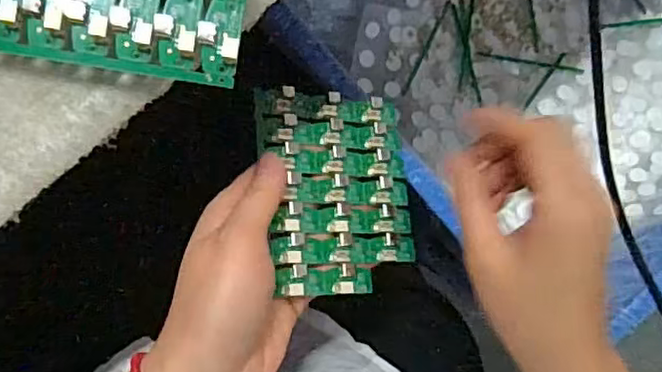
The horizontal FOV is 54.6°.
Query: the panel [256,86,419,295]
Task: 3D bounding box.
[{"bbox_3d":[0.005,0.002,0.365,0.090,0.008,0.115,2,75,-27],"label":"panel"}]

